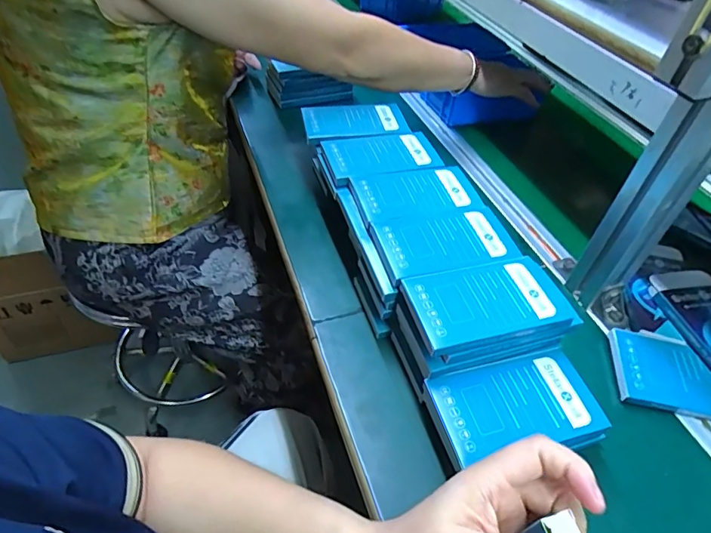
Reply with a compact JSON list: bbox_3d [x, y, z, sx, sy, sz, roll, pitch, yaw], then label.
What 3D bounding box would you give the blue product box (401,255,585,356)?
[{"bbox_3d":[0.116,0.032,0.416,0.134,0.019,0.076,-10,47,-15],"label":"blue product box"}]

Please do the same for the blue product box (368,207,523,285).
[{"bbox_3d":[0.090,-0.025,0.464,0.135,0.013,0.081,-9,46,-14],"label":"blue product box"}]

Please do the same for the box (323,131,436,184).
[{"bbox_3d":[0.033,-0.136,0.563,0.135,0.012,0.085,-7,46,-13],"label":"box"}]

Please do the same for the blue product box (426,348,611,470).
[{"bbox_3d":[0.136,0.115,0.391,0.135,0.011,0.076,-9,46,-14],"label":"blue product box"}]

